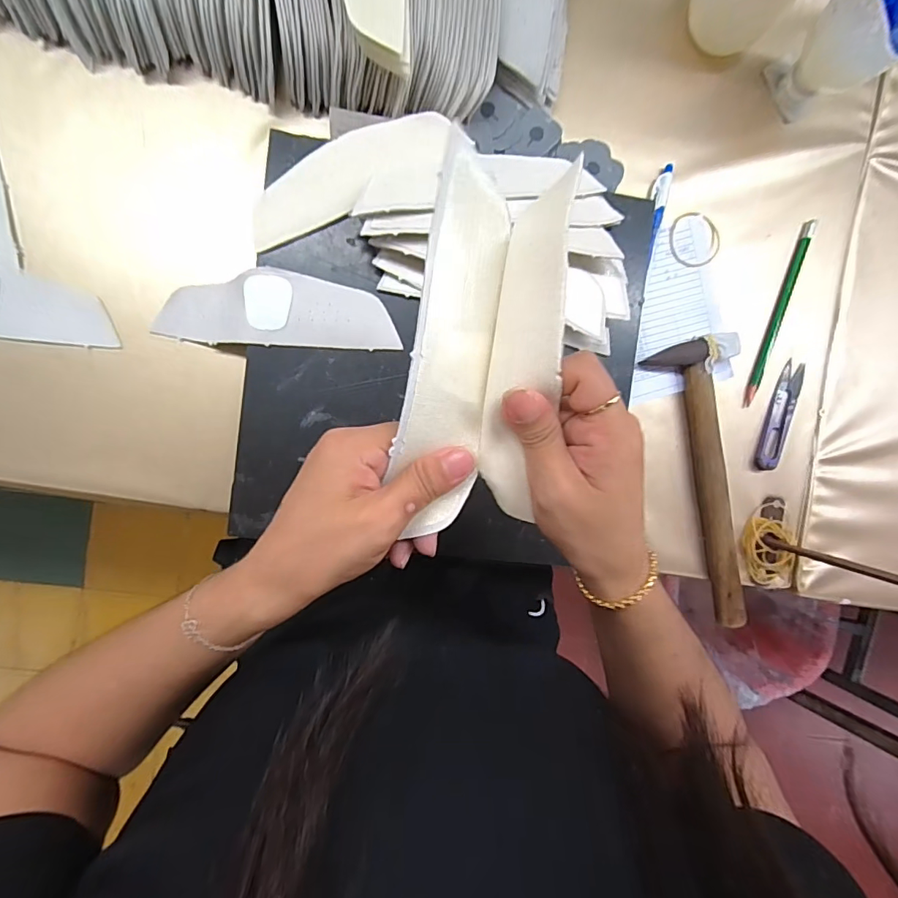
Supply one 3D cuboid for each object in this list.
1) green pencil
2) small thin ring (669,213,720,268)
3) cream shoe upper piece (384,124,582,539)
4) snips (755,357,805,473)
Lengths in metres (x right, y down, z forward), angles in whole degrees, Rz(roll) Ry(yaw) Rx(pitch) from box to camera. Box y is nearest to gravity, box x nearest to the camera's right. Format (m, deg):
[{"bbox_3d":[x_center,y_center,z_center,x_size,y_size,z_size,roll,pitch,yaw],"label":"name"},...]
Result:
[{"bbox_3d":[0.296,-0.121,0.419,0.011,0.006,0.168,18,92,-7],"label":"green pencil"},{"bbox_3d":[0.216,-0.183,0.410,0.046,0.005,0.046,0,94,-6],"label":"small thin ring"},{"bbox_3d":[0.015,-0.043,0.218,0.066,0.033,0.169,6,102,-7],"label":"cream shoe upper piece"},{"bbox_3d":[0.300,-0.029,0.425,0.023,0.007,0.100,17,92,-7],"label":"snips"}]

